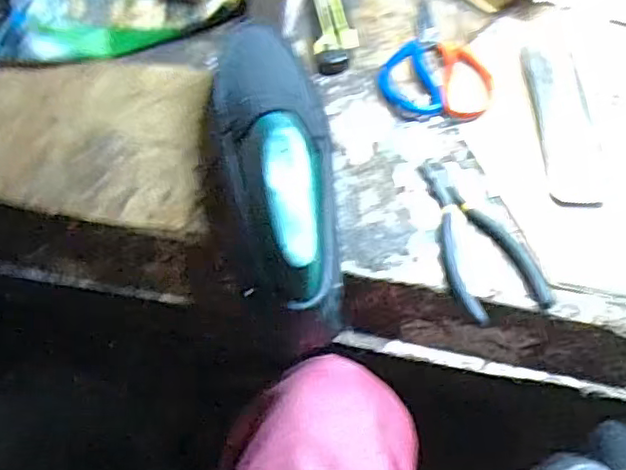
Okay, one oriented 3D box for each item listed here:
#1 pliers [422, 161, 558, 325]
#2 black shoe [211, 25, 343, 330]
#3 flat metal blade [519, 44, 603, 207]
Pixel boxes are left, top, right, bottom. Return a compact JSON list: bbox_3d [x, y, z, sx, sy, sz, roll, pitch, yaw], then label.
[{"bbox_3d":[0.122,-0.002,0.480,0.068,0.014,0.147,-17,62,-12],"label":"pliers"},{"bbox_3d":[-0.025,-0.060,0.456,0.088,0.099,0.276,-4,59,-7],"label":"black shoe"},{"bbox_3d":[0.217,-0.104,0.534,0.048,0.005,0.178,2,60,-2],"label":"flat metal blade"}]

